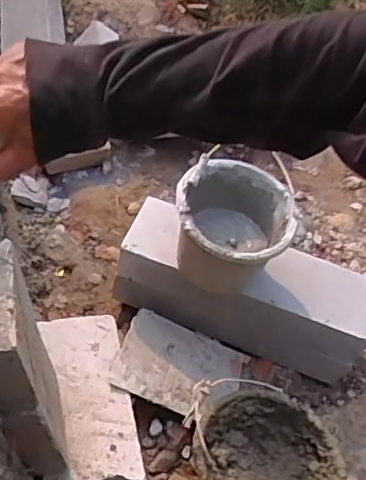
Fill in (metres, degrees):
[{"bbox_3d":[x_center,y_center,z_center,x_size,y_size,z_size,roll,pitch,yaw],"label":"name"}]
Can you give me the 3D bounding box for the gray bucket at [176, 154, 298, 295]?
[{"bbox_3d":[0.102,-0.002,1.231,0.239,0.222,0.232,1,51,-2],"label":"gray bucket"}]

